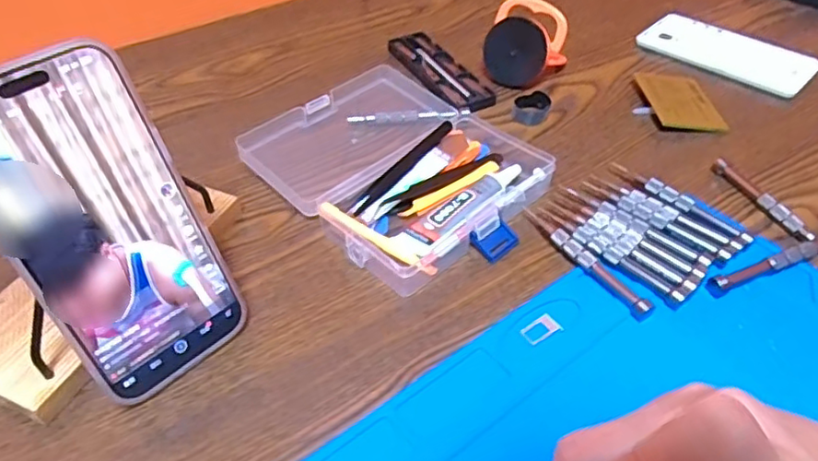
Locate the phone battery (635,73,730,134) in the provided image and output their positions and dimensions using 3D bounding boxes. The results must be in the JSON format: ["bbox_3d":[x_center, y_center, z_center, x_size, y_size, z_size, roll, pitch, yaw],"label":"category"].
[{"bbox_3d":[0.220,-0.103,0.495,0.052,0.004,0.074,2,48,-5],"label":"phone battery"}]

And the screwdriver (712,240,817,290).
[{"bbox_3d":[0.226,0.017,0.369,0.110,0.012,0.010,-18,47,-16],"label":"screwdriver"}]

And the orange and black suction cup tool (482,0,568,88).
[{"bbox_3d":[0.098,-0.160,0.522,0.061,0.056,0.064,29,52,27],"label":"orange and black suction cup tool"}]

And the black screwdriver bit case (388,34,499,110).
[{"bbox_3d":[0.026,-0.140,0.540,0.042,0.008,0.128,-20,48,-19],"label":"black screwdriver bit case"}]

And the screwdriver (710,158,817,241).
[{"bbox_3d":[0.240,-0.016,0.405,0.008,0.010,0.106,-16,46,-15],"label":"screwdriver"}]

